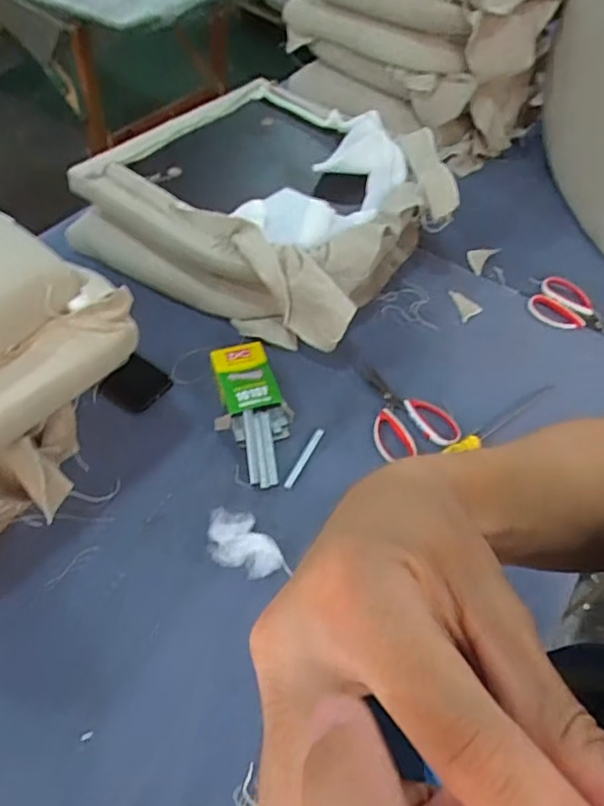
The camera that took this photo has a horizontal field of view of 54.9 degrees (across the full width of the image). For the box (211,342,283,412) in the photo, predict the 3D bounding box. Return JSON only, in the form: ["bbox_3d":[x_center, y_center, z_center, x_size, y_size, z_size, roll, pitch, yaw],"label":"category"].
[{"bbox_3d":[-0.080,-0.034,0.819,0.078,0.033,0.106,-11,54,-14],"label":"box"}]

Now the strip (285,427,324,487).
[{"bbox_3d":[0.004,0.071,0.772,0.011,0.005,0.099,25,54,13],"label":"strip"}]

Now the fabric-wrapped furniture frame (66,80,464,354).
[{"bbox_3d":[-0.057,-0.350,0.967,0.509,0.204,0.439,27,55,15],"label":"fabric-wrapped furniture frame"}]

